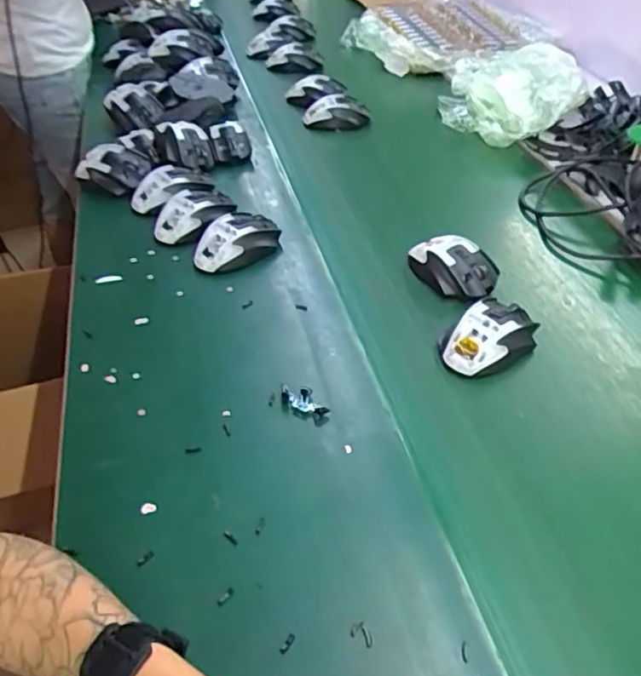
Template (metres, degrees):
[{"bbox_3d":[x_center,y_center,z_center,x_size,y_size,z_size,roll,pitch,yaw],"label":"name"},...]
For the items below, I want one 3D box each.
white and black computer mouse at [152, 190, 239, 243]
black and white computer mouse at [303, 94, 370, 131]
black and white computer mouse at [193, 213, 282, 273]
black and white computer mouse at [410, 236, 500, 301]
[{"bbox_3d":[-0.164,-0.158,0.802,0.109,0.038,0.079,-27,49,-25],"label":"white and black computer mouse"},{"bbox_3d":[0.030,-0.394,1.077,0.115,0.049,0.067,3,43,4],"label":"black and white computer mouse"},{"bbox_3d":[-0.102,-0.118,0.759,0.071,0.039,0.109,28,50,28],"label":"black and white computer mouse"},{"bbox_3d":[0.157,-0.085,0.733,0.064,0.042,0.112,-34,52,-31],"label":"black and white computer mouse"}]

